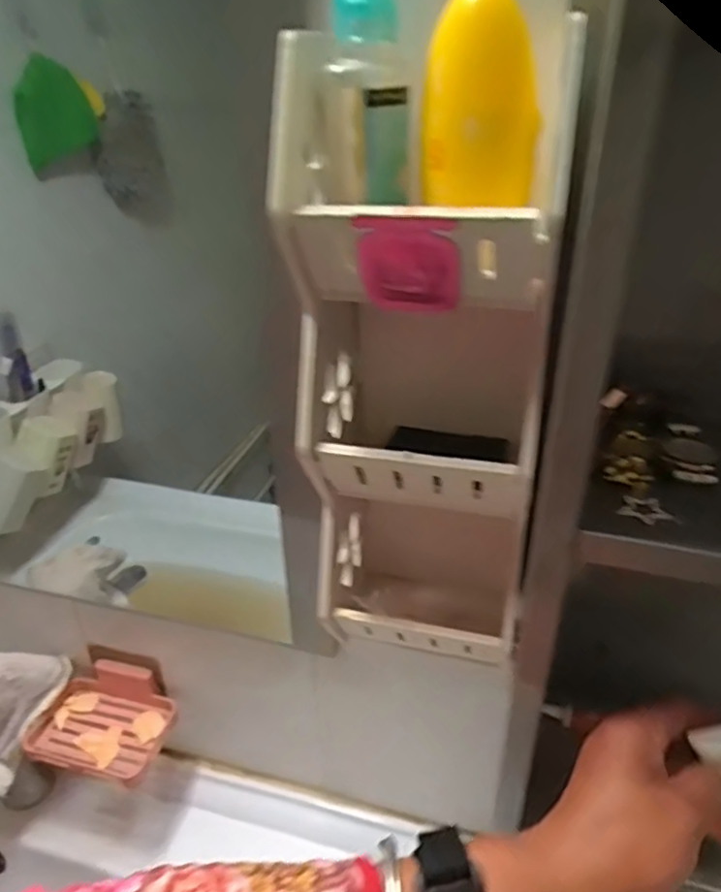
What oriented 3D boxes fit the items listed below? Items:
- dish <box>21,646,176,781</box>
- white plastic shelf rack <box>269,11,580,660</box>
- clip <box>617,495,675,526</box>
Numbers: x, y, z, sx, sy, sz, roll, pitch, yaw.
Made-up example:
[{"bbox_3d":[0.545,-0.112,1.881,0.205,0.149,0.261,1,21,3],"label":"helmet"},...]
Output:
[{"bbox_3d":[-0.253,0.262,0.635,0.128,0.058,0.098,7,31,13],"label":"dish"},{"bbox_3d":[0.045,-0.033,0.370,0.117,0.323,0.152,9,32,17],"label":"white plastic shelf rack"},{"bbox_3d":[0.130,0.030,0.292,0.021,0.005,0.017,19,35,30],"label":"clip"}]

